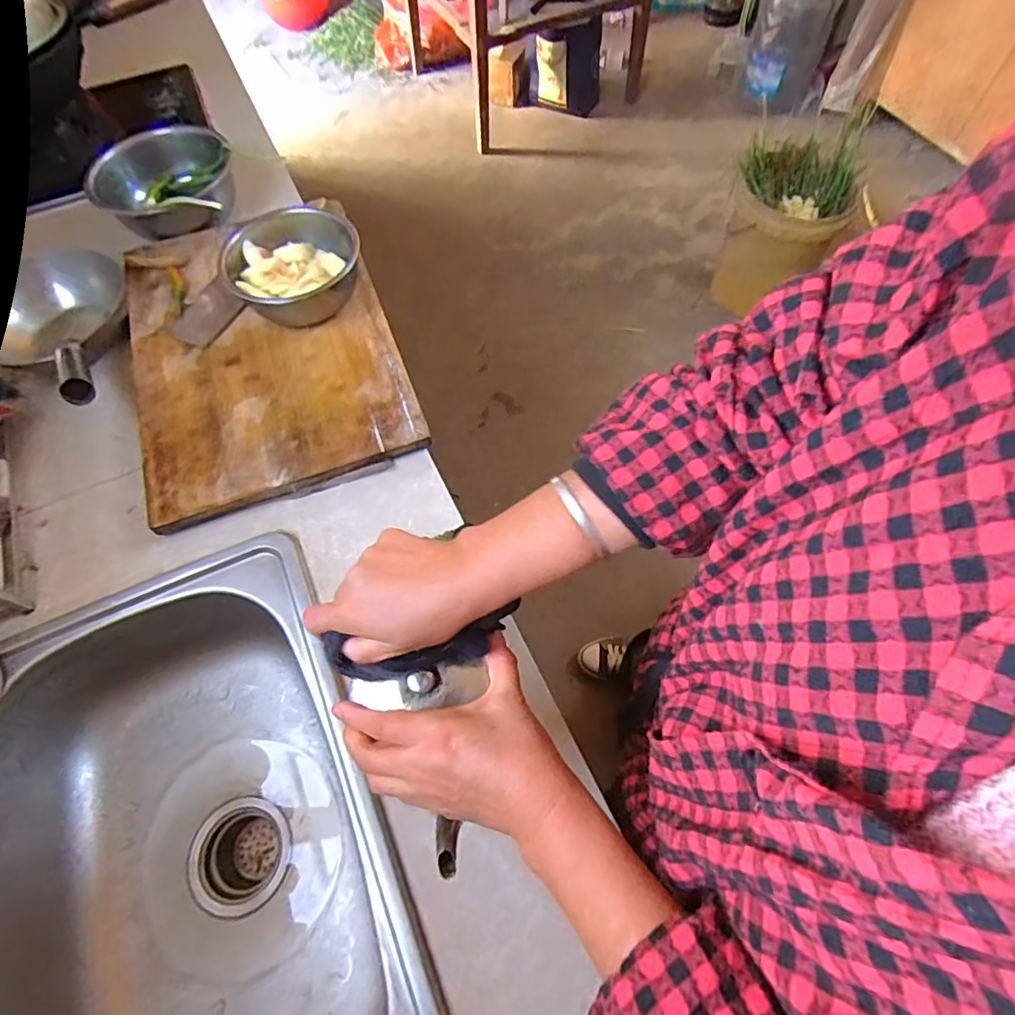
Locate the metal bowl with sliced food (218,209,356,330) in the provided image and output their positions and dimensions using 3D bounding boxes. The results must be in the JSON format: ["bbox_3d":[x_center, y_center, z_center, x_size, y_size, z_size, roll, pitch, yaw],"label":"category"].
[{"bbox_3d":[-0.276,-0.307,0.706,0.156,0.079,0.162,-1,61,3],"label":"metal bowl with sliced food"}]

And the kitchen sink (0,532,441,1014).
[{"bbox_3d":[-0.313,0.352,0.528,0.412,0.190,0.536,-23,62,-9],"label":"kitchen sink"}]

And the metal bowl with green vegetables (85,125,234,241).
[{"bbox_3d":[-0.493,-0.475,0.810,0.192,0.067,0.186,-1,61,3],"label":"metal bowl with green vegetables"}]

